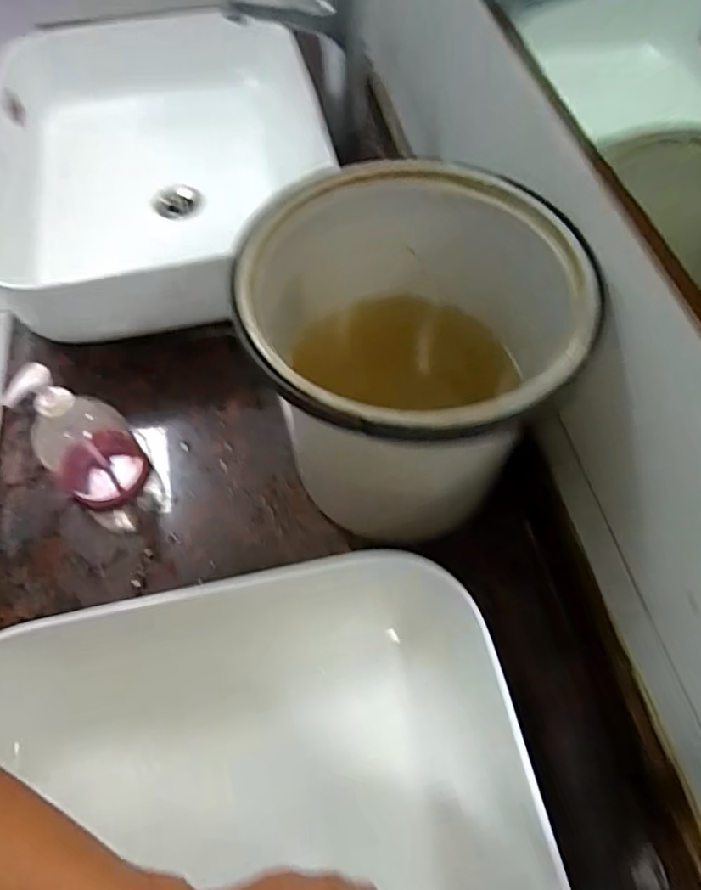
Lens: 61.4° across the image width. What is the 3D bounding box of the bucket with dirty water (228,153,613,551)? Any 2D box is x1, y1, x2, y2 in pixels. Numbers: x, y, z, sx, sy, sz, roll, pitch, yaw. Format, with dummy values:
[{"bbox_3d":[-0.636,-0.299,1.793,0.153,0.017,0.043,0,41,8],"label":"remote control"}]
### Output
[{"bbox_3d":[0.037,-0.059,0.541,0.239,0.274,0.257,1,61,-1],"label":"bucket with dirty water"}]

